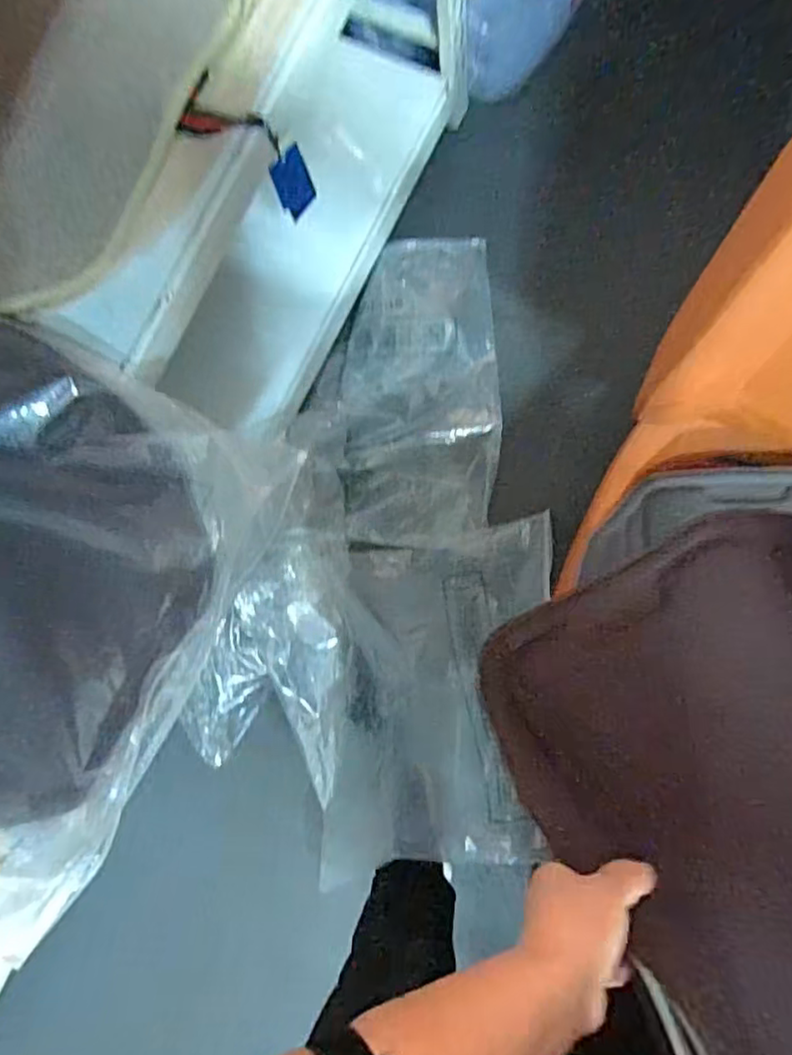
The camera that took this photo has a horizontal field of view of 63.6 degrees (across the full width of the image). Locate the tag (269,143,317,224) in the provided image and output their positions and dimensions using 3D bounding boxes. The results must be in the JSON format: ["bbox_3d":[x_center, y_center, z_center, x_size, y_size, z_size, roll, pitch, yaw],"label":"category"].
[{"bbox_3d":[-0.118,-0.400,0.745,0.008,0.095,0.048,35,90,9],"label":"tag"}]

